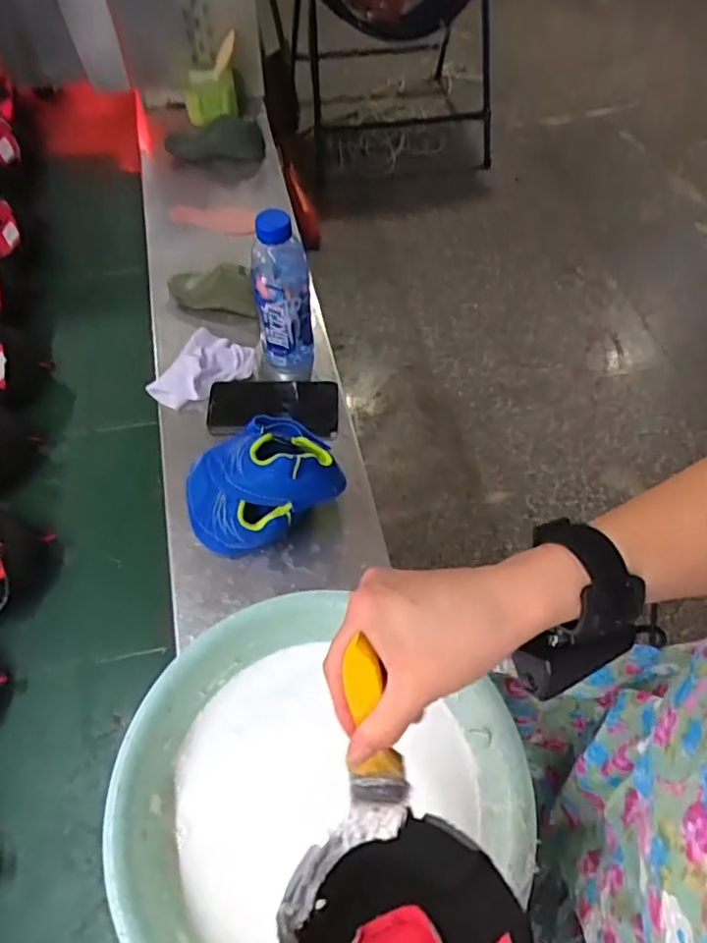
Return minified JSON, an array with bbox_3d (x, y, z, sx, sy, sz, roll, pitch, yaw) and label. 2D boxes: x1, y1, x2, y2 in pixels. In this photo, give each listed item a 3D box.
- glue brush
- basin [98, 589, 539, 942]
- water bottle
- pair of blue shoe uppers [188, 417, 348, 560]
[{"bbox_3d":[0.009,0.154,0.346,0.037,0.146,0.016,-9,27,-8],"label":"glue brush"},{"bbox_3d":[-0.039,0.253,0.501,0.296,0.113,0.270,1,57,-1],"label":"basin"},{"bbox_3d":[-0.086,-0.204,0.756,0.069,0.232,0.062,-4,57,-4],"label":"water bottle"},{"bbox_3d":[-0.100,0.018,0.658,0.174,0.129,0.111,-4,57,-4],"label":"pair of blue shoe uppers"}]

